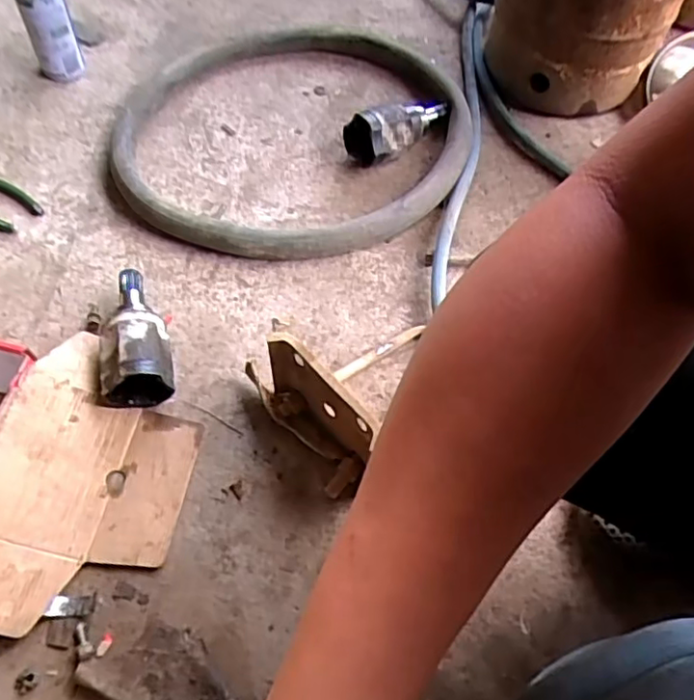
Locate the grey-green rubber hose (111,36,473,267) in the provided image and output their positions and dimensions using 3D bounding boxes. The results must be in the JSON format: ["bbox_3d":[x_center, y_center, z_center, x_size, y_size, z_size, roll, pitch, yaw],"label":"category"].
[{"bbox_3d":[-0.073,-0.315,0.875,0.472,0.042,0.462,0,61,0],"label":"grey-green rubber hose"}]

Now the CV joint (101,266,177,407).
[{"bbox_3d":[-0.242,-0.018,0.691,0.078,0.068,0.162,-13,61,-9],"label":"CV joint"}]

